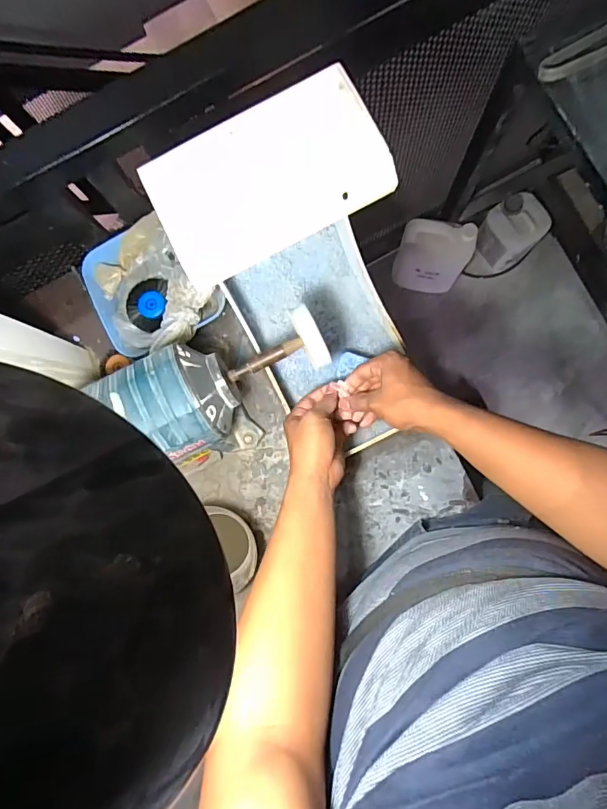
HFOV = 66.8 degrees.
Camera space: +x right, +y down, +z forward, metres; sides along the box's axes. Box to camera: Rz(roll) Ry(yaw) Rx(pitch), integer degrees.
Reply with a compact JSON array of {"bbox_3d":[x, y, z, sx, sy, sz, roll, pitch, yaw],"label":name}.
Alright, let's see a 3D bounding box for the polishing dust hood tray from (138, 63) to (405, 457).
[{"bbox_3d":[0.022,-0.096,0.527,0.186,0.337,0.288,-28,84,1],"label":"polishing dust hood tray"}]

